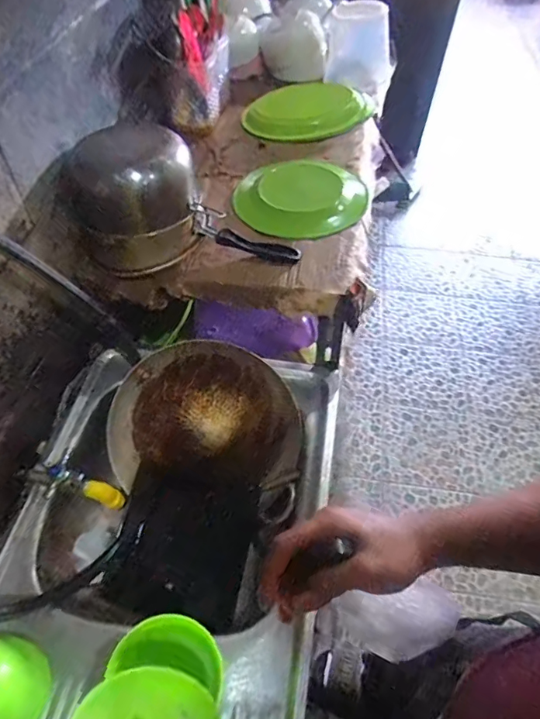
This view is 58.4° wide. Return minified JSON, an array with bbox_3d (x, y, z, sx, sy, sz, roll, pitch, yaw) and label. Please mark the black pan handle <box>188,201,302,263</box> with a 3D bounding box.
[{"bbox_3d":[-0.037,-0.176,0.696,0.167,0.033,0.029,21,53,-7],"label":"black pan handle"}]

